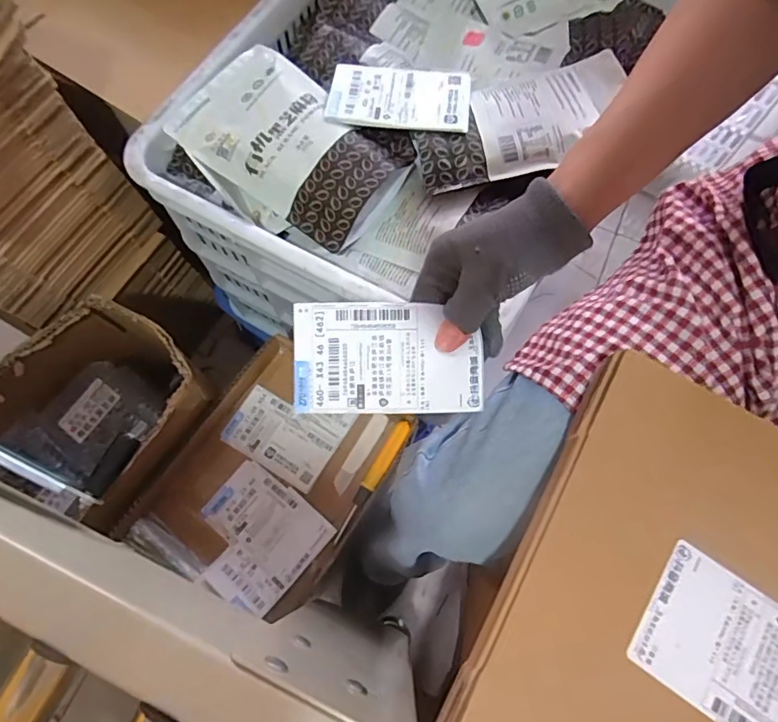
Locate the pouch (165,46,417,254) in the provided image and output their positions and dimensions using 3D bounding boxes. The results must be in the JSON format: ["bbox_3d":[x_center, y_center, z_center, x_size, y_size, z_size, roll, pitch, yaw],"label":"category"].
[{"bbox_3d":[-0.096,-0.213,0.500,0.221,0.044,0.141,35,74,13],"label":"pouch"}]

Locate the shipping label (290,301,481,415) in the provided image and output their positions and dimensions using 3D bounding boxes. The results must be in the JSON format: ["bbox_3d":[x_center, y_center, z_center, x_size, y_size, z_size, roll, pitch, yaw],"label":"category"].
[{"bbox_3d":[-0.001,-0.002,0.353,0.128,0.006,0.075,0,92,3],"label":"shipping label"}]

